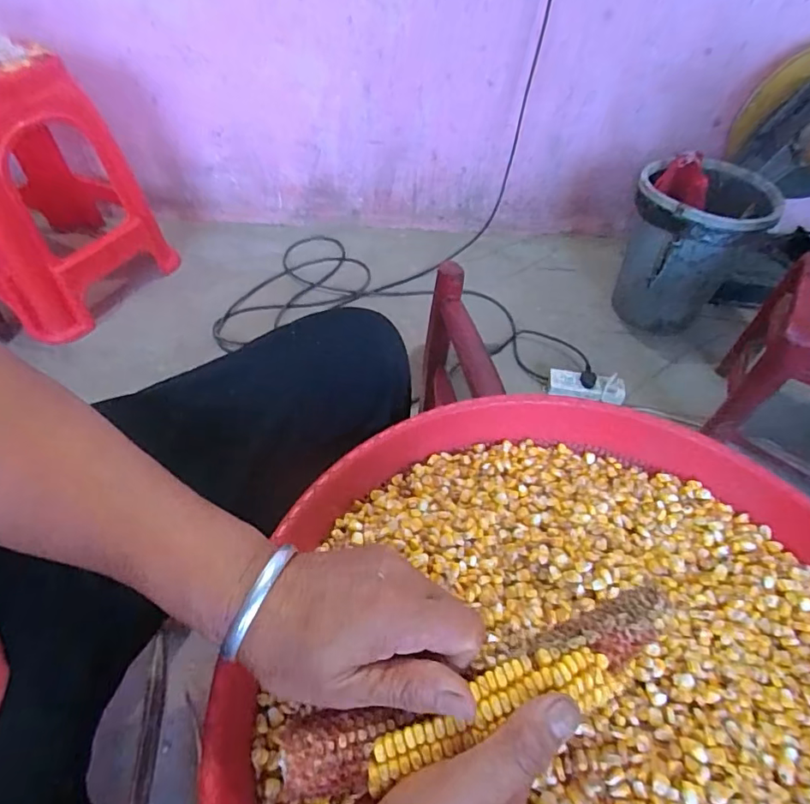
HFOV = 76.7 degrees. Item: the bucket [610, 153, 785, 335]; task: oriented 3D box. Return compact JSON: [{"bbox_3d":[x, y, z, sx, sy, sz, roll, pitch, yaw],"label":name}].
[{"bbox_3d":[0.627,-0.349,1.159,0.241,0.314,0.302,26,54,20],"label":"bucket"}]

